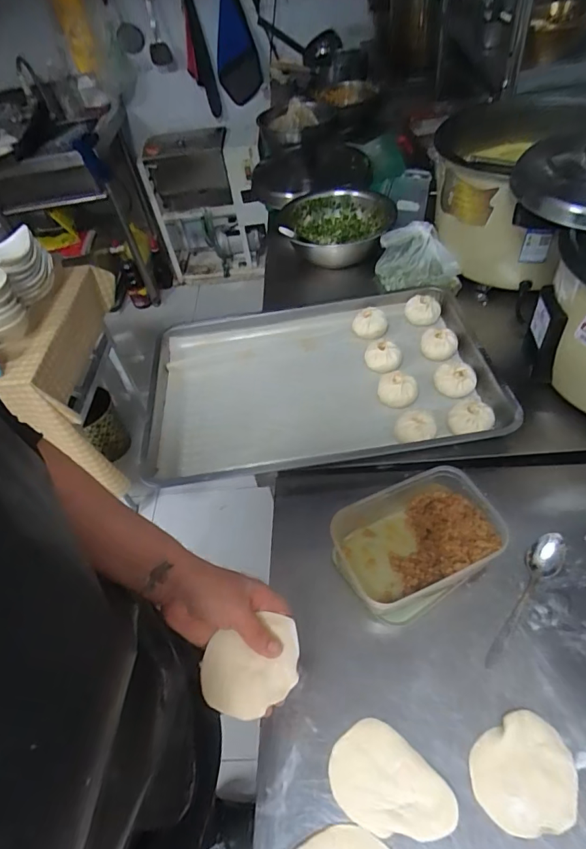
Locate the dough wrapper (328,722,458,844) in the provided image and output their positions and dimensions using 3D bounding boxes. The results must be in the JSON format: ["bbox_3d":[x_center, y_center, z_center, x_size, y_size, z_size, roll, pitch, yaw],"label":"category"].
[{"bbox_3d":[0.097,0.368,0.471,0.120,0.005,0.084,33,60,29],"label":"dough wrapper"}]

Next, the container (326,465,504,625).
[{"bbox_3d":[0.161,0.151,0.606,0.205,0.065,0.149,-21,51,-12],"label":"container"}]

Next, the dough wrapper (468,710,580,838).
[{"bbox_3d":[0.234,0.350,0.463,0.104,0.012,0.090,-29,53,-18],"label":"dough wrapper"}]

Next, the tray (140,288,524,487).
[{"bbox_3d":[0.044,-0.080,0.847,0.605,0.065,0.392,-8,49,-1],"label":"tray"}]

